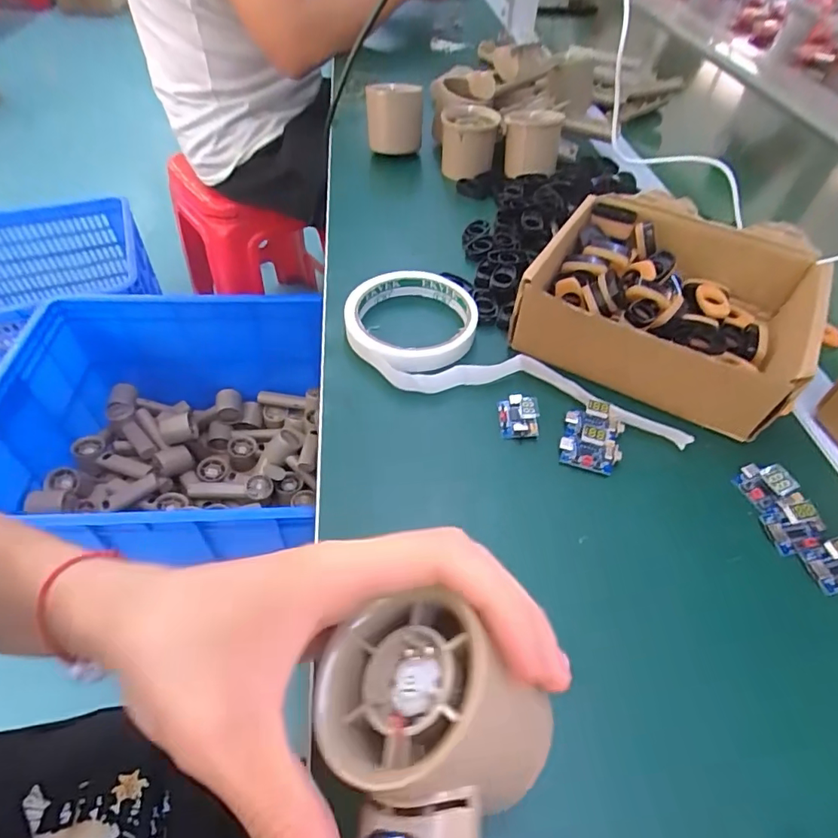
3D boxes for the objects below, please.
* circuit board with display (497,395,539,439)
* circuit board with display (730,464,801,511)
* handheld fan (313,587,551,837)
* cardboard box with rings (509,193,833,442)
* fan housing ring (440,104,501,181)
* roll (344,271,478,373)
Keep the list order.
[{"bbox_3d":[0.060,-0.004,0.313,0.022,0.015,0.029,-1,52,-1],"label":"circuit board with display"},{"bbox_3d":[0.190,0.035,0.283,0.020,0.015,0.025,-19,54,-14],"label":"circuit board with display"},{"bbox_3d":[0.002,0.111,0.129,0.067,0.040,0.129,2,48,2],"label":"handheld fan"},{"bbox_3d":[0.171,-0.080,0.346,0.166,0.055,0.150,27,57,20],"label":"cardboard box with rings"},{"bbox_3d":[0.050,-0.282,0.526,0.056,0.054,0.047,0,50,-3],"label":"fan housing ring"},{"bbox_3d":[-0.005,-0.069,0.360,0.087,0.019,0.094,0,52,0],"label":"roll"}]

